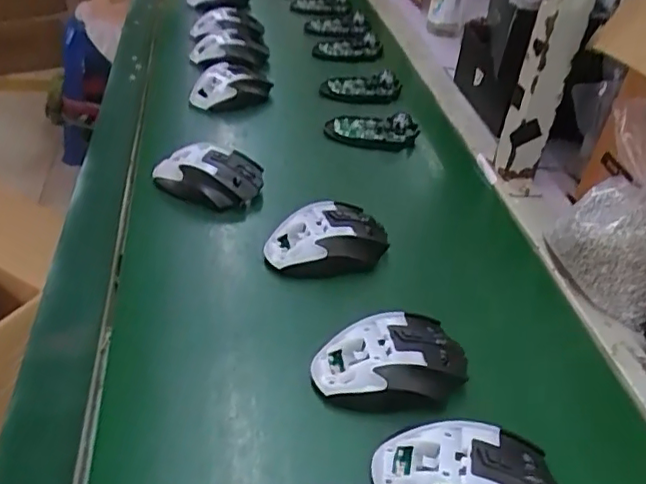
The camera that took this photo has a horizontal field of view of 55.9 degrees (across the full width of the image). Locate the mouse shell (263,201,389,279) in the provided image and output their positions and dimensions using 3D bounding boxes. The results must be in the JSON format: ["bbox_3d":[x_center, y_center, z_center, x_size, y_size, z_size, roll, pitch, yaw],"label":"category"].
[{"bbox_3d":[0.004,-0.001,0.572,0.116,0.040,0.066,-10,40,-21],"label":"mouse shell"}]

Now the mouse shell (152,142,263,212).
[{"bbox_3d":[-0.121,-0.071,0.642,0.106,0.049,0.058,12,37,8],"label":"mouse shell"}]

